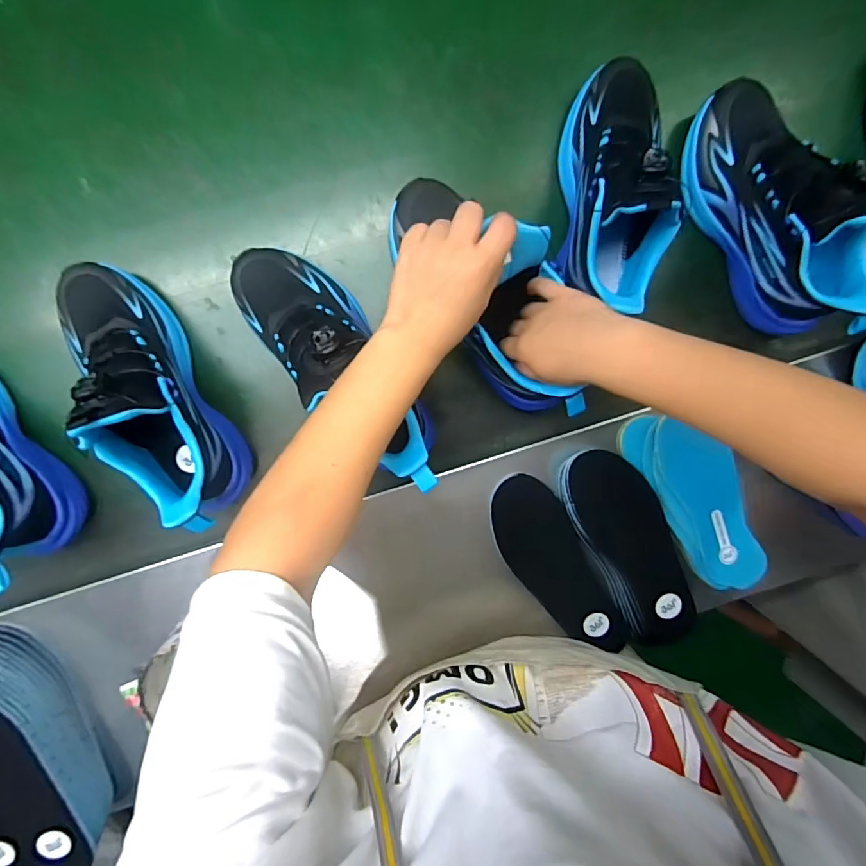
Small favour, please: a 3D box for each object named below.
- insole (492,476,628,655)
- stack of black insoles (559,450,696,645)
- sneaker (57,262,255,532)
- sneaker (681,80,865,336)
[{"bbox_3d":[0.126,0.141,0.504,0.076,0.015,0.211,-28,98,11],"label":"insole"},{"bbox_3d":[0.202,0.113,0.498,0.082,0.028,0.213,-29,99,4],"label":"stack of black insoles"},{"bbox_3d":[-0.247,-0.034,0.410,0.081,0.142,0.242,-25,86,-2],"label":"sneaker"},{"bbox_3d":[0.322,-0.203,0.441,0.081,0.129,0.247,-30,86,-1],"label":"sneaker"}]

